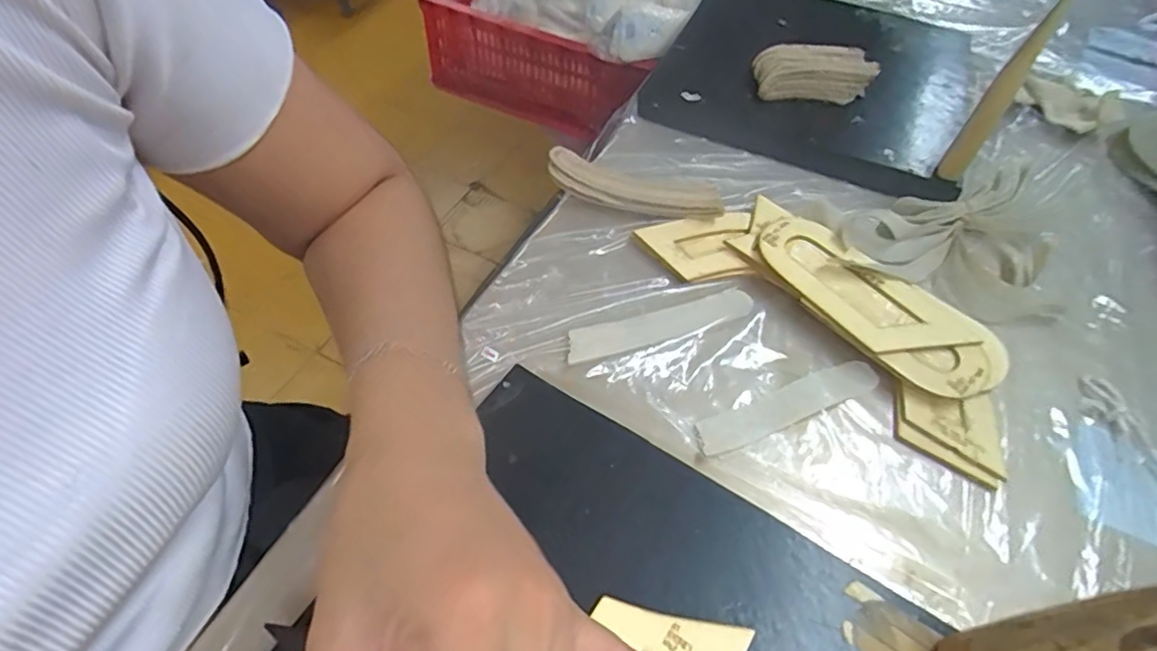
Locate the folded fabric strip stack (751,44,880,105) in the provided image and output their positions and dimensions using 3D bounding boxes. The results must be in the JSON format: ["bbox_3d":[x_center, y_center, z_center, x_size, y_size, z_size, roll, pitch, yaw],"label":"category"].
[{"bbox_3d":[0.228,-0.242,0.597,0.111,0.045,0.054,-1,53,-5],"label":"folded fabric strip stack"}]

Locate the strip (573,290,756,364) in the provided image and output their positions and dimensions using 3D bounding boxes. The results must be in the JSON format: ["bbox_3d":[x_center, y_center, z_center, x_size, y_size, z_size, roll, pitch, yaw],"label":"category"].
[{"bbox_3d":[0.059,-0.003,0.439,0.144,0.004,0.032,-14,44,-15],"label":"strip"}]

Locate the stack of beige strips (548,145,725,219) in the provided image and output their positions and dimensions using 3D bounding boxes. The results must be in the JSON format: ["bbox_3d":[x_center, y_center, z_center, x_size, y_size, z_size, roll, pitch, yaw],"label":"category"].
[{"bbox_3d":[0.045,-0.114,0.504,0.143,0.026,0.040,12,53,5],"label":"stack of beige strips"}]

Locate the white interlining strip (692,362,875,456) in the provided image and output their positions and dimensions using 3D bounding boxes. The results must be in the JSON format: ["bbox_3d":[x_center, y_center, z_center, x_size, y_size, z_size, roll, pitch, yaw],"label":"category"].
[{"bbox_3d":[0.138,0.052,0.403,0.136,0.004,0.026,-18,56,-17],"label":"white interlining strip"}]

